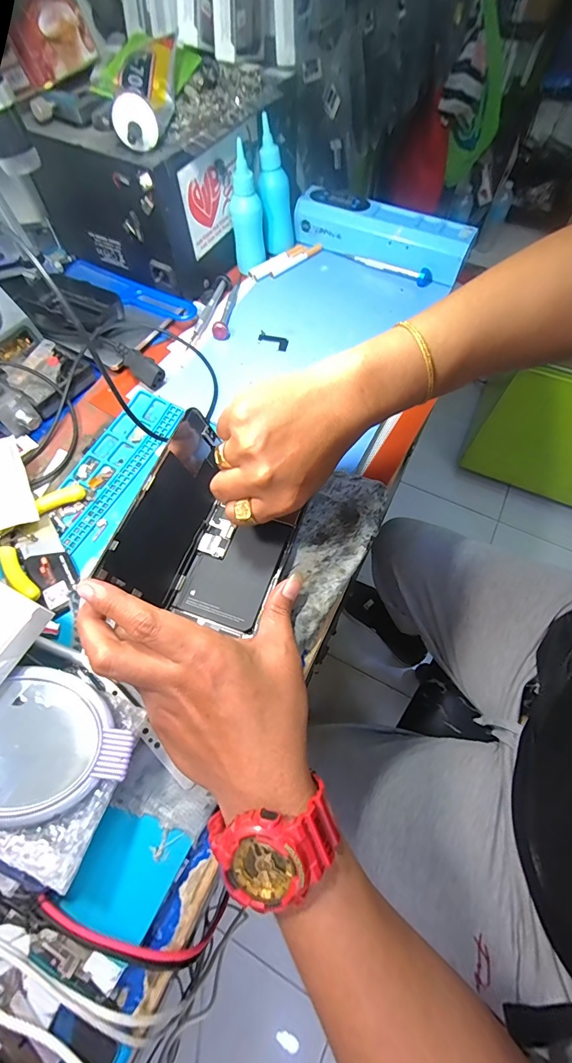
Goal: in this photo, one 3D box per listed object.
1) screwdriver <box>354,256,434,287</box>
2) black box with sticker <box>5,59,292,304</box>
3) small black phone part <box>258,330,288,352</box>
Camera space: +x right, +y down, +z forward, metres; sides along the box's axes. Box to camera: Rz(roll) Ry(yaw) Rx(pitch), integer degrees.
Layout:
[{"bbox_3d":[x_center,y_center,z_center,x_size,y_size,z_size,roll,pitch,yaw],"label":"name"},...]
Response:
[{"bbox_3d":[0.126,-0.310,0.471,0.095,0.015,0.013,21,66,11],"label":"screwdriver"},{"bbox_3d":[-0.139,-0.396,0.446,0.194,0.136,0.186,30,68,15],"label":"black box with sticker"},{"bbox_3d":[-0.014,-0.205,0.430,0.033,0.004,0.021,14,65,8],"label":"small black phone part"}]

